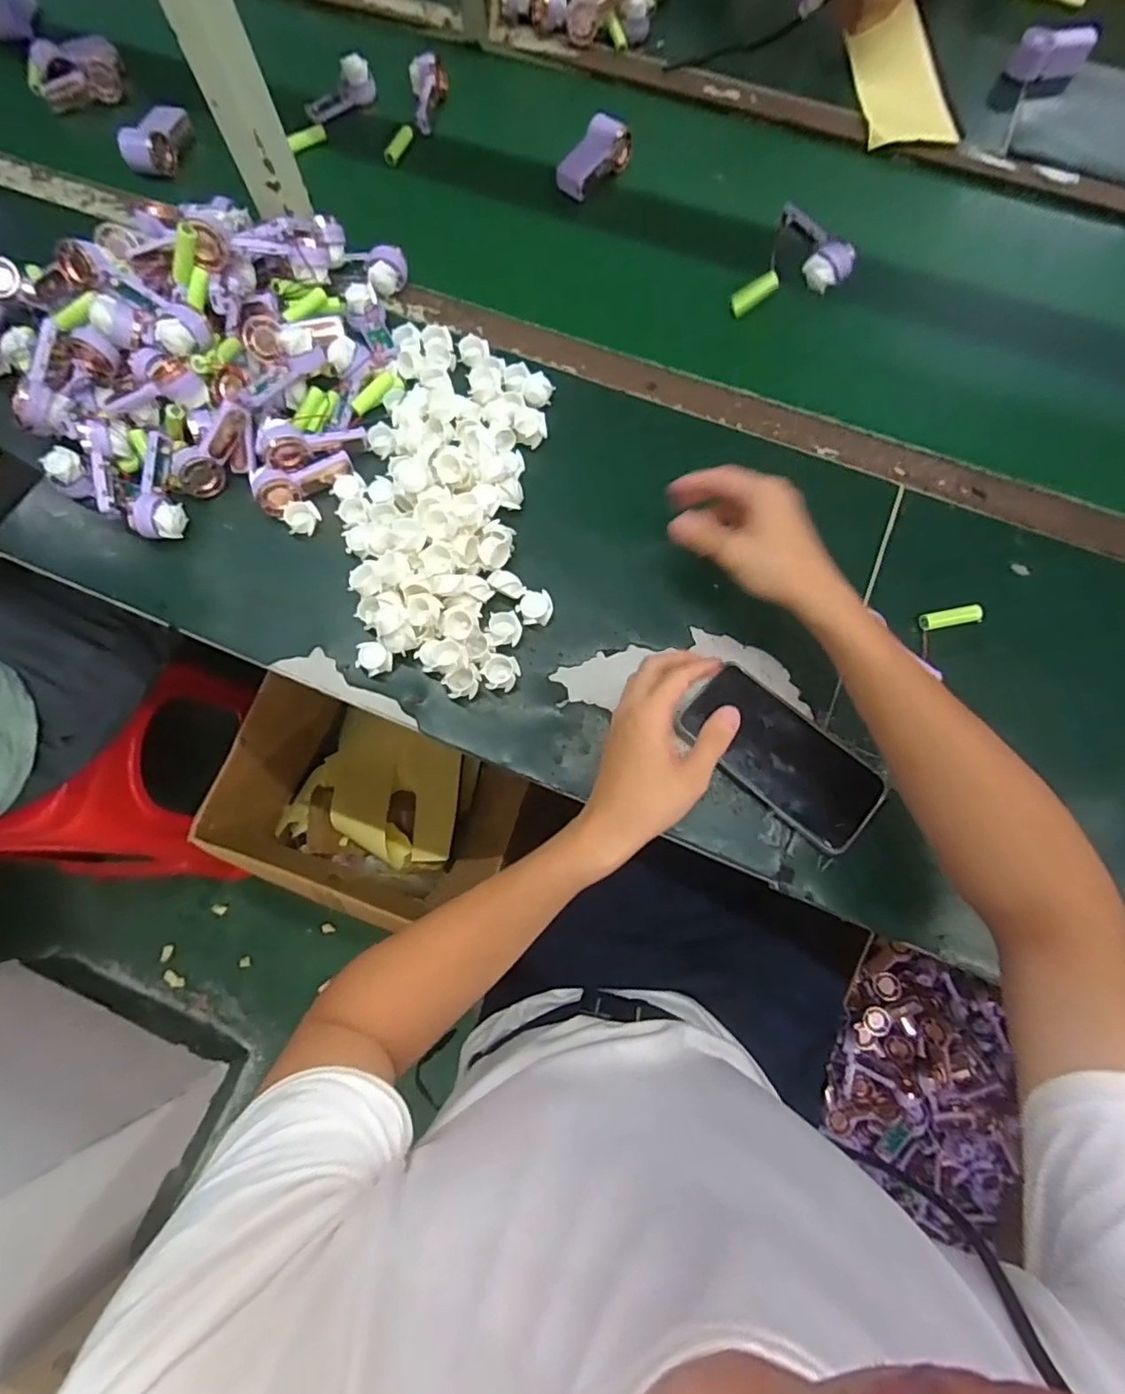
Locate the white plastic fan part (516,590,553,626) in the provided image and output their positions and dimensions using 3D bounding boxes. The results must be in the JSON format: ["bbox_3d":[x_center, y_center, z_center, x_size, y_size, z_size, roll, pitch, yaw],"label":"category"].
[{"bbox_3d":[-0.025,-0.079,0.522,0.032,0.012,0.029,-3,76,-1],"label":"white plastic fan part"}]

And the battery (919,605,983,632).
[{"bbox_3d":[0.347,-0.070,0.525,0.050,0.018,0.015,-9,76,-2],"label":"battery"}]

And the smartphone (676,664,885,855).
[{"bbox_3d":[0.184,0.046,0.493,0.083,0.014,0.164,-43,77,-10],"label":"smartphone"}]

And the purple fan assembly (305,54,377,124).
[{"bbox_3d":[-0.271,-0.732,0.708,0.089,0.040,0.031,-42,77,-10],"label":"purple fan assembly"}]

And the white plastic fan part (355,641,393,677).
[{"bbox_3d":[-0.164,-0.032,0.514,0.030,0.016,0.027,7,76,2],"label":"white plastic fan part"}]

